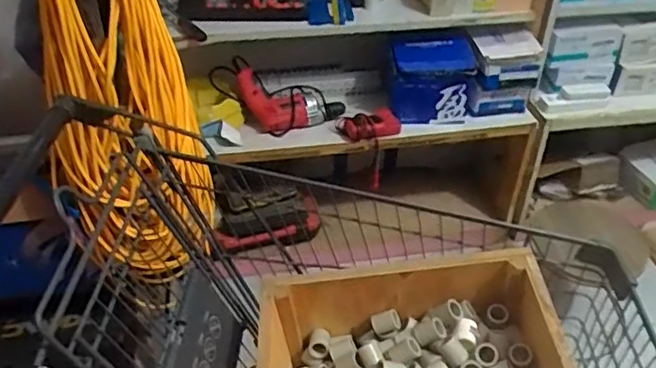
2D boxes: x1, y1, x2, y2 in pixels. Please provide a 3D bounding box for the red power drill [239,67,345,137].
[{"bbox_3d":[-0.095,-0.224,1.604,0.273,0.134,0.132,-5,39,-5],"label":"red power drill"}]

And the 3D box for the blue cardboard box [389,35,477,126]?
[{"bbox_3d":[0.271,-0.279,1.620,0.221,0.208,0.116,-4,39,-3],"label":"blue cardboard box"}]

